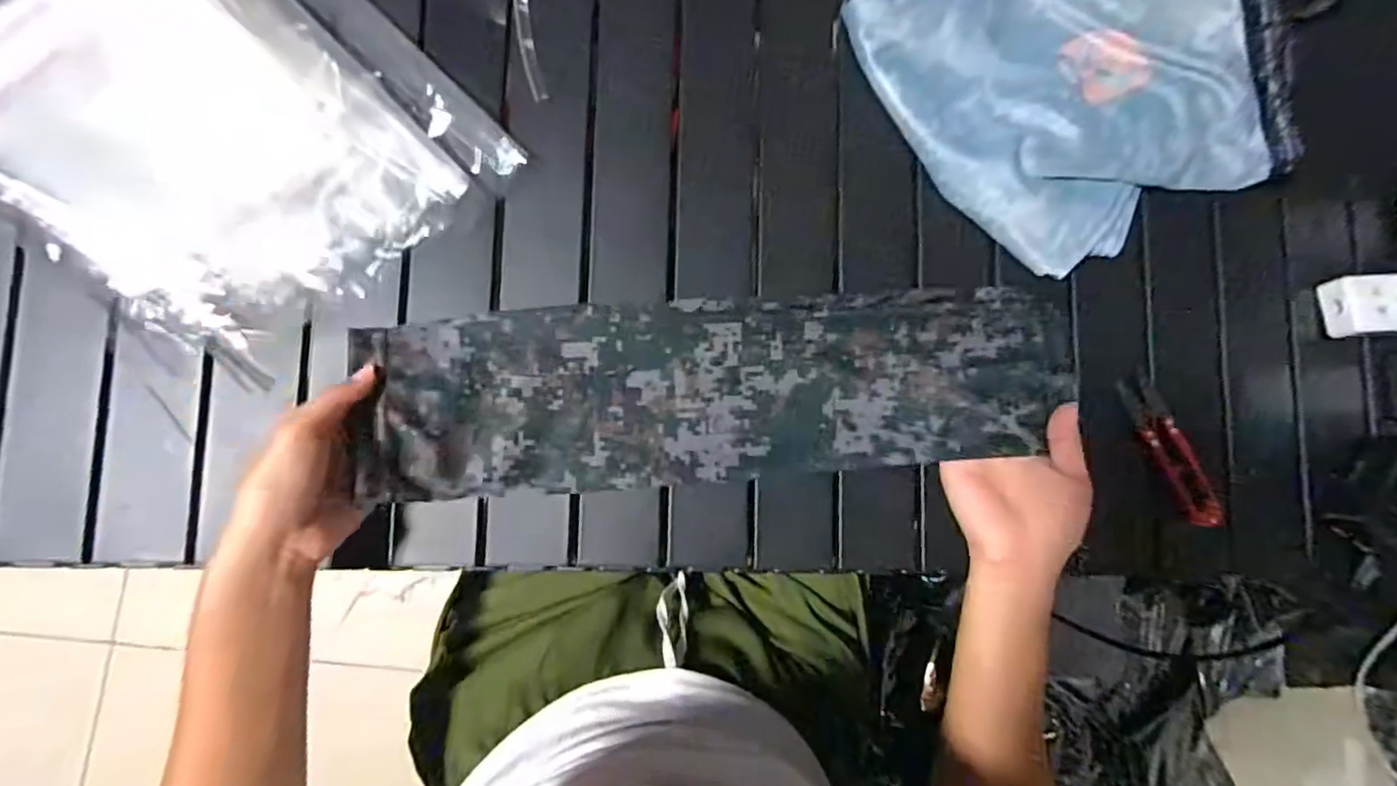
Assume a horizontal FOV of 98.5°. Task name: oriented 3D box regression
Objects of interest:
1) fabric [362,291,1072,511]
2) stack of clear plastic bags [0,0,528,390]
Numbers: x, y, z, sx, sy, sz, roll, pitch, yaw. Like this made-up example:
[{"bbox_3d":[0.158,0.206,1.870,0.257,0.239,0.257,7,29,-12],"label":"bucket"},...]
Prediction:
[{"bbox_3d":[0.021,-0.003,0.393,0.446,0.029,0.118,-4,87,-5],"label":"fabric"},{"bbox_3d":[-0.309,-0.175,0.388,0.284,0.014,0.251,45,82,0],"label":"stack of clear plastic bags"}]

